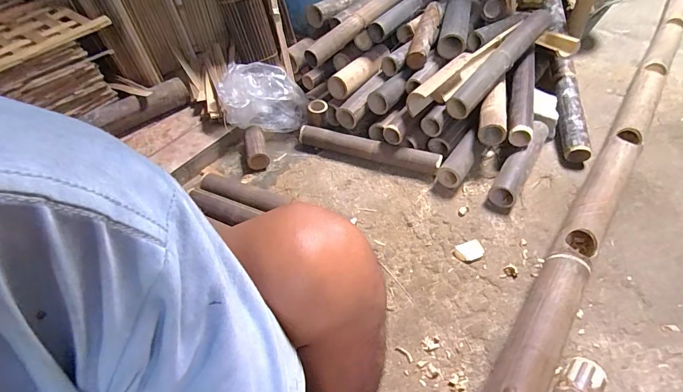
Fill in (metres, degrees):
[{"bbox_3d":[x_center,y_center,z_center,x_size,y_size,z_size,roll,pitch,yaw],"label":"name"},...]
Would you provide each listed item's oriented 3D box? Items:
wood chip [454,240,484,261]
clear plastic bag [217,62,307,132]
[{"bbox_3d":[0.289,0.125,0.829,0.065,0.006,0.045,-15,49,-10],"label":"wood chip"},{"bbox_3d":[-0.218,-0.274,1.047,0.230,0.177,0.097,-14,49,-10],"label":"clear plastic bag"}]

